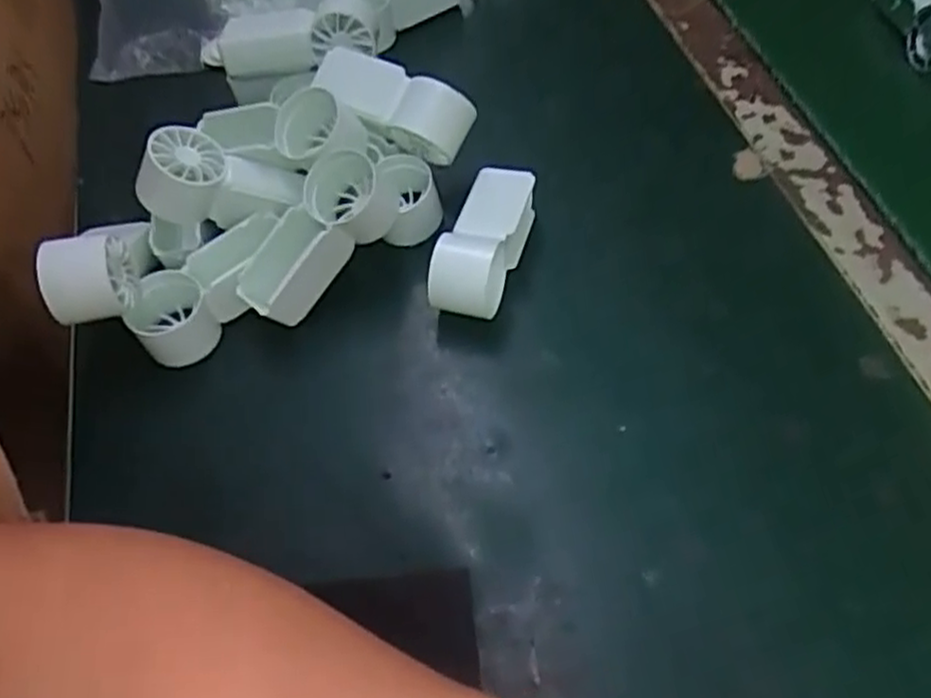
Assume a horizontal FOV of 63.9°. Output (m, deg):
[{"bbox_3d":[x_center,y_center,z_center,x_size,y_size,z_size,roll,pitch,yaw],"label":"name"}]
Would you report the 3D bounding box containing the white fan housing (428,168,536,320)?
[{"bbox_3d":[0.010,-0.058,0.395,0.035,0.044,0.090,15,59,13],"label":"white fan housing"}]

